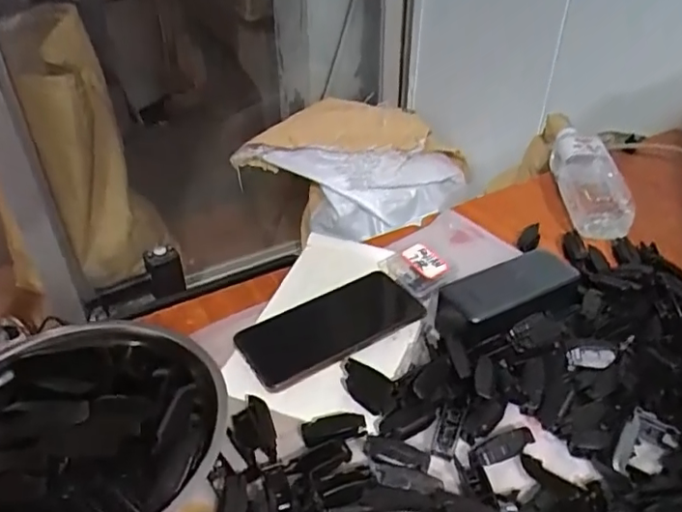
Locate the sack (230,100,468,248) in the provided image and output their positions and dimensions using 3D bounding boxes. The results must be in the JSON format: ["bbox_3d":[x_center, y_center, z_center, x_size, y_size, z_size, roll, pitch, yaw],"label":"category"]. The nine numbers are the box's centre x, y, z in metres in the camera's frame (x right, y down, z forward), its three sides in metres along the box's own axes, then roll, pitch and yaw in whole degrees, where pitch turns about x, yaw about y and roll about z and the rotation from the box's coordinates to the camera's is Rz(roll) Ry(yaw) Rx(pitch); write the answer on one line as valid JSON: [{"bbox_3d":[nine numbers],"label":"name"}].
[{"bbox_3d":[0.036,-0.189,1.293,0.457,0.249,0.283,12,39,17],"label":"sack"}]

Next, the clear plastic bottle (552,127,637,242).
[{"bbox_3d":[0.302,-0.098,0.693,0.065,0.071,0.185,0,37,2],"label":"clear plastic bottle"}]

